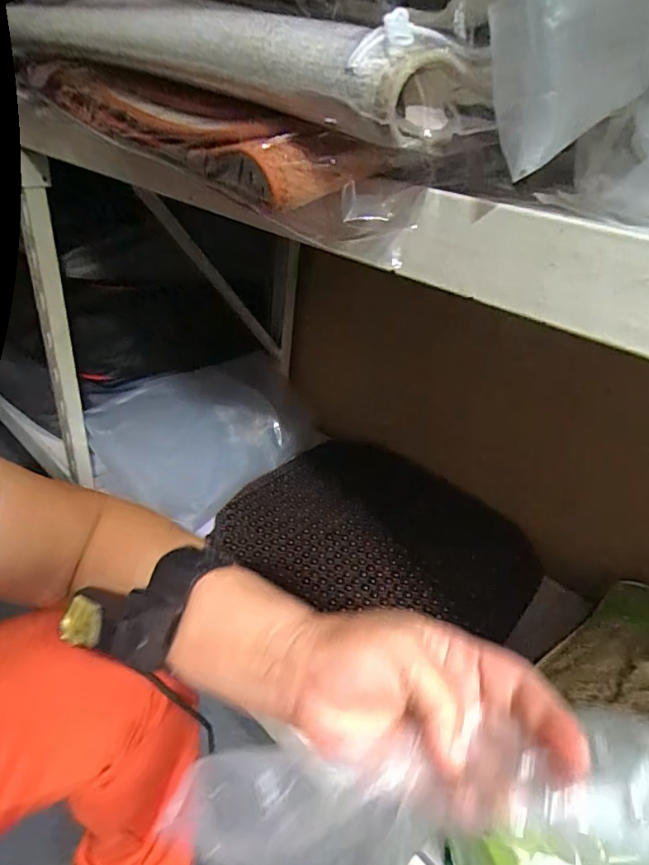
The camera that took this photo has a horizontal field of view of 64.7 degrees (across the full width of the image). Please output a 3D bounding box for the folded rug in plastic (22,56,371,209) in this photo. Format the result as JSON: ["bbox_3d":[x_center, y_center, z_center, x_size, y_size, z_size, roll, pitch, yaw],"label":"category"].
[{"bbox_3d":[-0.116,-0.228,0.374,0.057,0.050,0.390,-20,42,-36],"label":"folded rug in plastic"}]

